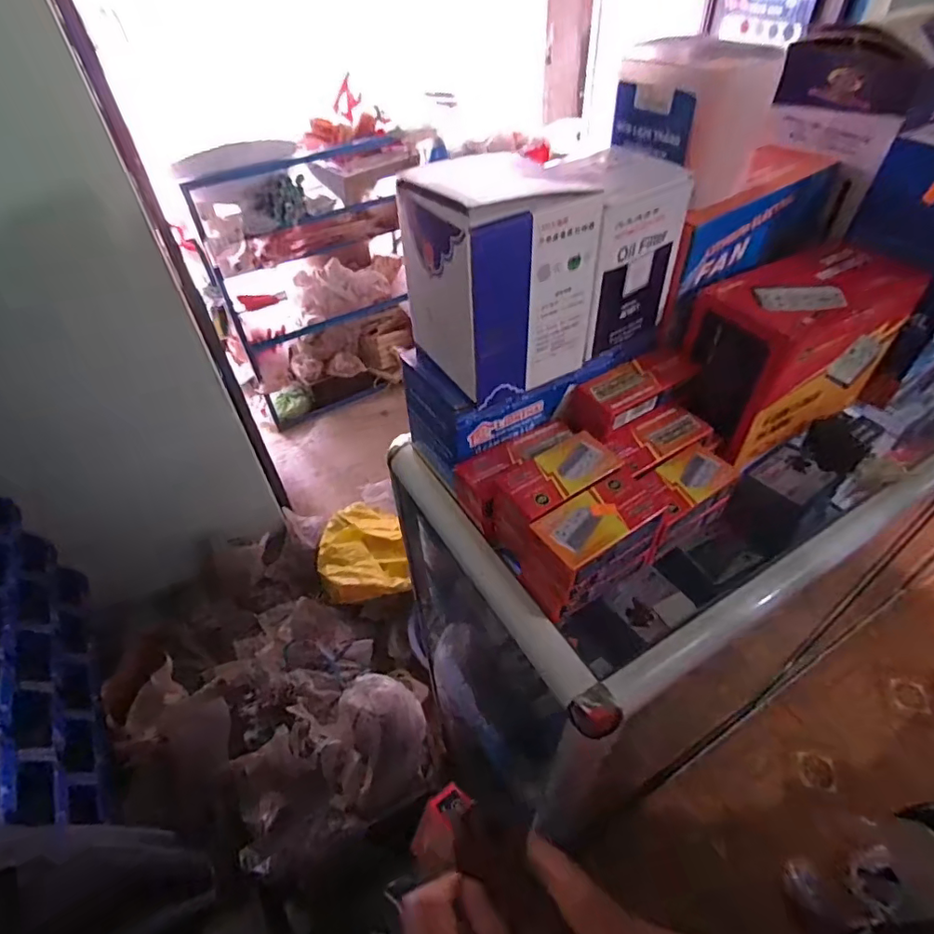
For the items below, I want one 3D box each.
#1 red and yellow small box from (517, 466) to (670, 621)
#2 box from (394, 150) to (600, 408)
[{"bbox_3d":[0.113,0.067,0.475,0.115,0.093,0.061,-25,50,-20],"label":"red and yellow small box"},{"bbox_3d":[0.027,-0.164,0.461,0.131,0.170,0.100,-25,50,-21],"label":"box"}]

